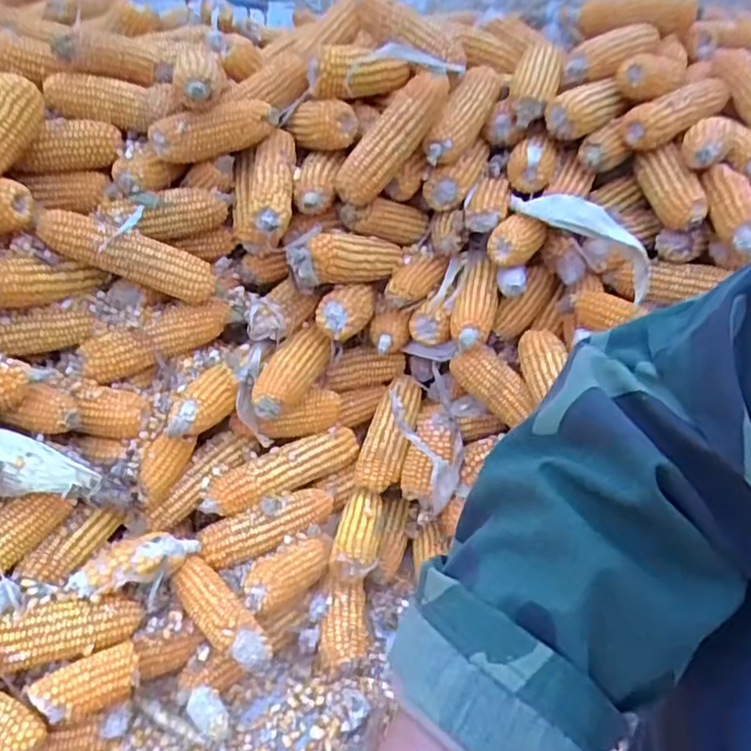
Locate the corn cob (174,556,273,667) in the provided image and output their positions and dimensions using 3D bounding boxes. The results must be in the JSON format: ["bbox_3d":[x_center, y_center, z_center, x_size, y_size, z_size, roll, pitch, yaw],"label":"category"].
[{"bbox_3d":[-0.149,0.228,0.631,0.119,0.035,0.041,33,46,29],"label":"corn cob"}]

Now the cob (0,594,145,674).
[{"bbox_3d":[-0.286,0.224,0.573,0.155,0.041,0.040,-3,38,-34],"label":"cob"}]

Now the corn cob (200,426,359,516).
[{"bbox_3d":[-0.102,0.103,0.729,0.186,0.040,0.043,-18,45,-28],"label":"corn cob"}]

